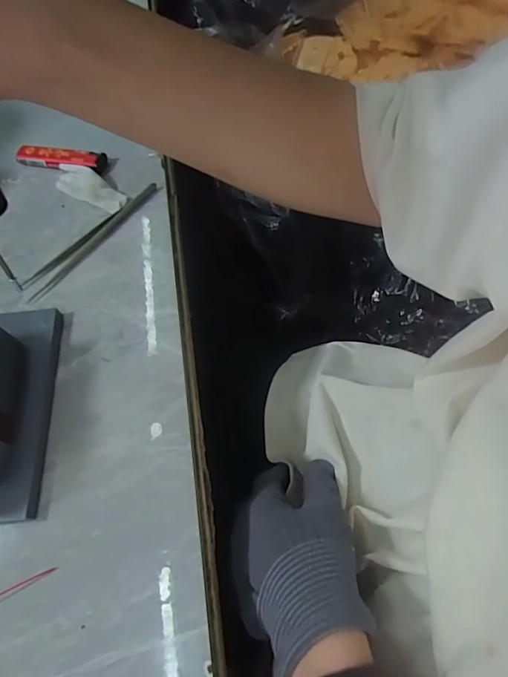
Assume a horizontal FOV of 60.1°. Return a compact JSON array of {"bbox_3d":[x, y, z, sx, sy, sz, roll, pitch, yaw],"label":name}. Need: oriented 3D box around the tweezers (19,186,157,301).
[{"bbox_3d":[-0.126,-0.080,0.343,0.019,0.010,0.128,38,73,20],"label":"tweezers"}]

